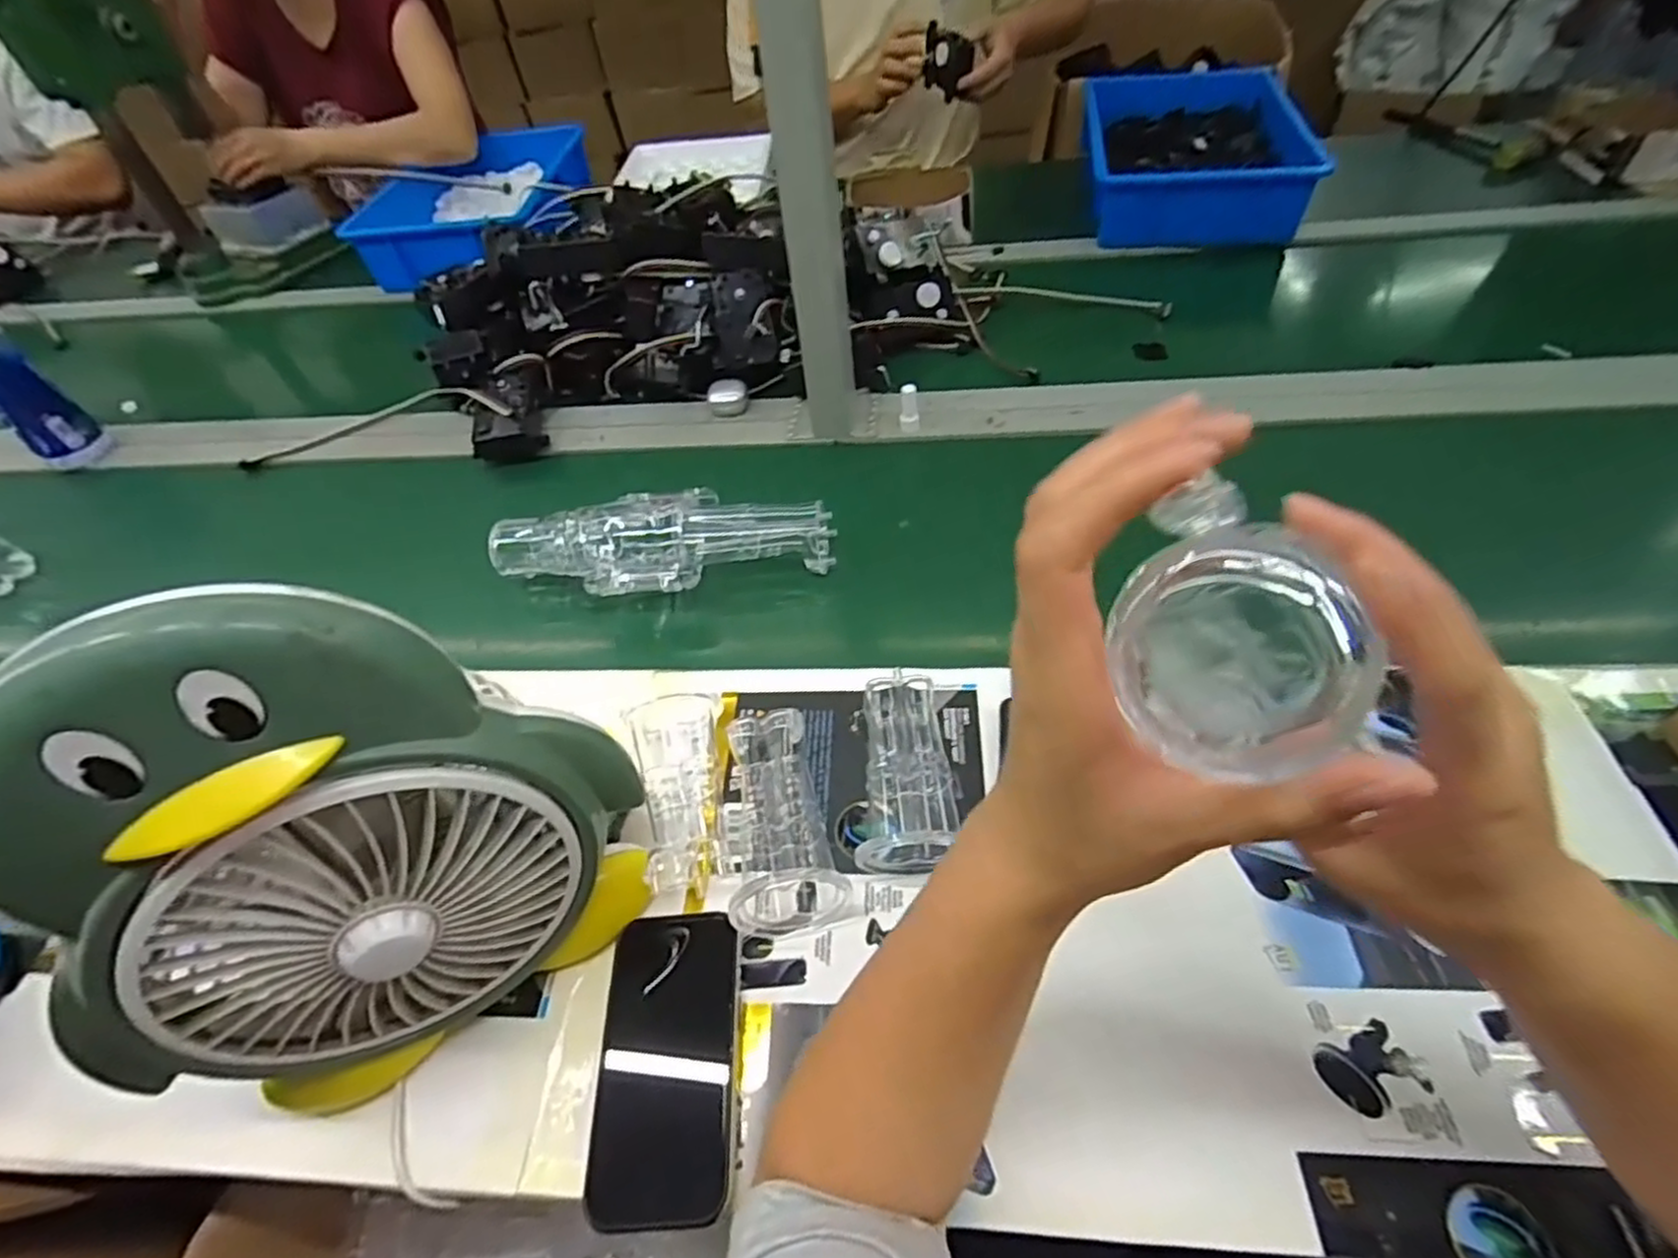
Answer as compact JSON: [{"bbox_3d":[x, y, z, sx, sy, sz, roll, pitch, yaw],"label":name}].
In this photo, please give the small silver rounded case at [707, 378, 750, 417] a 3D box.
[{"bbox_3d":[-0.124,-0.260,0.823,0.044,0.019,0.048,-12,52,-4],"label":"small silver rounded case"}]

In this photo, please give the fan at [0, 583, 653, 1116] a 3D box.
[{"bbox_3d":[-0.232,0.106,0.356,0.248,0.283,0.106,-26,54,-15],"label":"fan"}]

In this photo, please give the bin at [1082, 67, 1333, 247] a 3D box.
[{"bbox_3d":[0.515,-0.721,1.097,0.283,0.097,0.413,5,52,9],"label":"bin"}]

